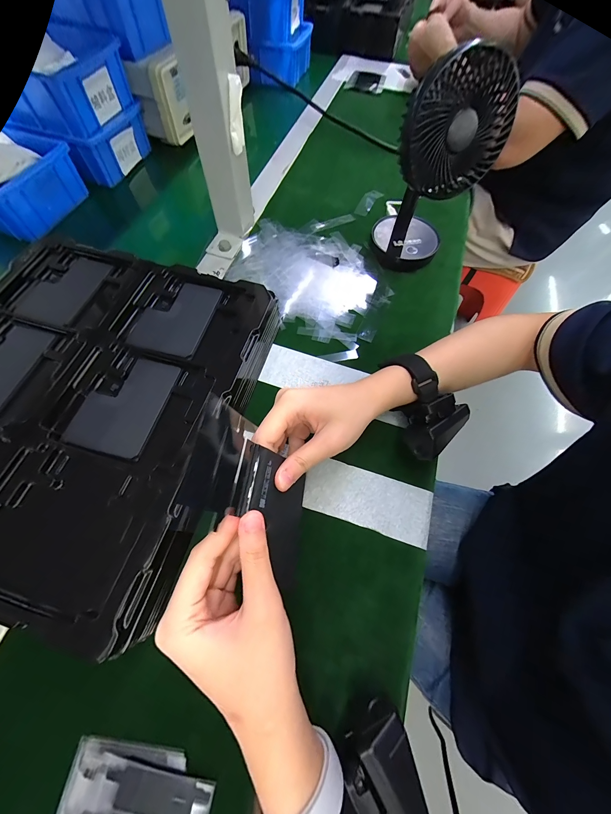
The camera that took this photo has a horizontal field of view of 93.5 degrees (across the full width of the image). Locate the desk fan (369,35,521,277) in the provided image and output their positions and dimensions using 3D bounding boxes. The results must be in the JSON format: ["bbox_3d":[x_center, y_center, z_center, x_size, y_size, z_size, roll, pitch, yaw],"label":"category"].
[{"bbox_3d":[0.134,-0.248,0.320,0.080,0.182,0.114,16,66,5],"label":"desk fan"}]

